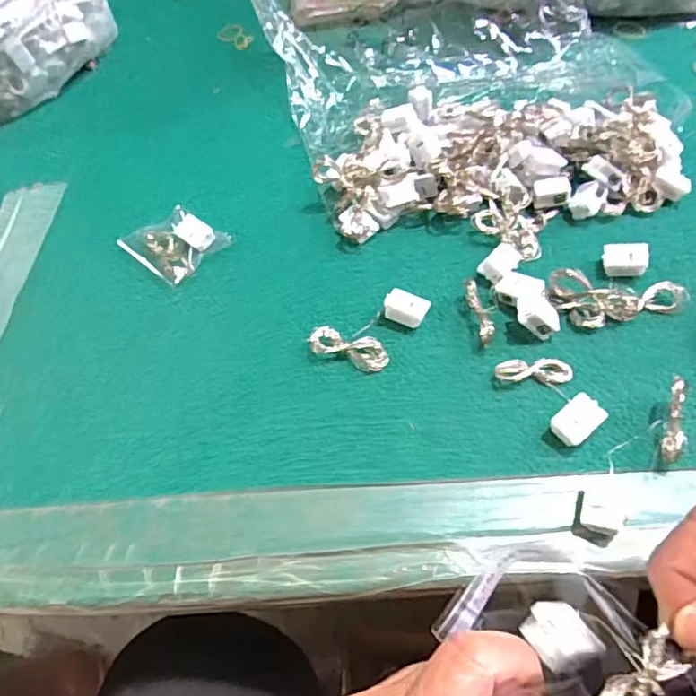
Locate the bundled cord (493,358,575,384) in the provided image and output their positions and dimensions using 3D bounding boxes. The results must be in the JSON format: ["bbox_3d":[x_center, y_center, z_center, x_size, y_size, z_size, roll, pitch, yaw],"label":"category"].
[{"bbox_3d":[0.115,0.013,0.361,0.047,0.014,0.015,-2,56,4],"label":"bundled cord"}]

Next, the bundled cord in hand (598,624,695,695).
[{"bbox_3d":[0.092,0.106,0.176,0.037,0.013,0.024,-34,60,-17],"label":"bundled cord in hand"}]

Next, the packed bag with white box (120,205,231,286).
[{"bbox_3d":[-0.134,-0.082,0.449,0.068,0.013,0.058,36,66,25],"label":"packed bag with white box"}]

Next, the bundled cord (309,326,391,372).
[{"bbox_3d":[0.002,-0.001,0.382,0.052,0.011,0.023,17,59,16],"label":"bundled cord"}]

